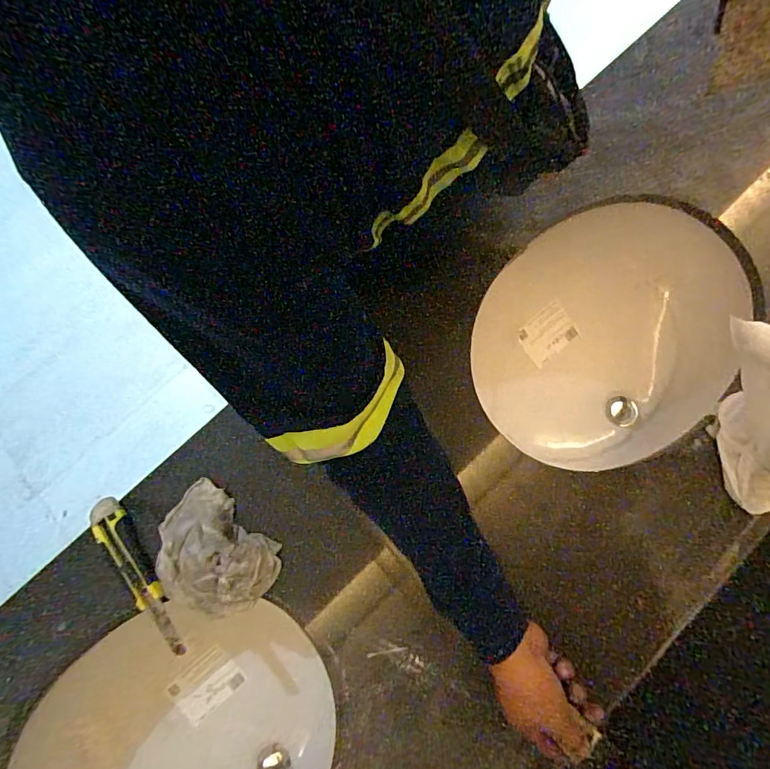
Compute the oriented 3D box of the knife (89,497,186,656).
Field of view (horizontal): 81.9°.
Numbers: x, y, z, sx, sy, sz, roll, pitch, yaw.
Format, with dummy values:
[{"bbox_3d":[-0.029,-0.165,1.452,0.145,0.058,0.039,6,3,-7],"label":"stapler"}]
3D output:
[{"bbox_3d":[-0.306,0.236,0.552,0.037,0.018,0.212,-34,78,-7],"label":"knife"}]

